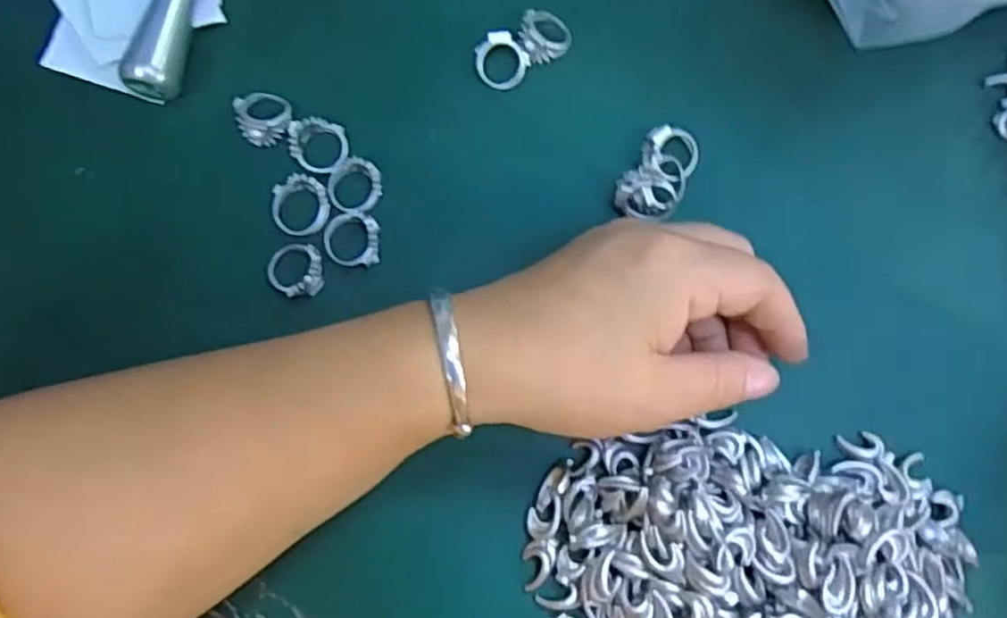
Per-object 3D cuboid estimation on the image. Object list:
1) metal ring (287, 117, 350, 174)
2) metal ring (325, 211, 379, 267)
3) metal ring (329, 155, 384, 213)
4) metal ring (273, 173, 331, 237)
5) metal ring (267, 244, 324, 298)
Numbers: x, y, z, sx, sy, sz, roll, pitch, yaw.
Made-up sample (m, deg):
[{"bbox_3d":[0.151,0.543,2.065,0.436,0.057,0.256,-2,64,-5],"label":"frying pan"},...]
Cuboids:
[{"bbox_3d":[-0.075,-0.067,0.282,0.022,0.005,0.025,-8,81,-3],"label":"metal ring"},{"bbox_3d":[-0.061,-0.028,0.279,0.021,0.007,0.021,0,81,-1],"label":"metal ring"},{"bbox_3d":[-0.060,-0.050,0.280,0.021,0.007,0.021,0,81,-1],"label":"metal ring"},{"bbox_3d":[-0.081,-0.041,0.279,0.022,0.006,0.023,3,81,-1],"label":"metal ring"},{"bbox_3d":[-0.082,-0.016,0.276,0.022,0.008,0.022,0,81,-1],"label":"metal ring"}]

